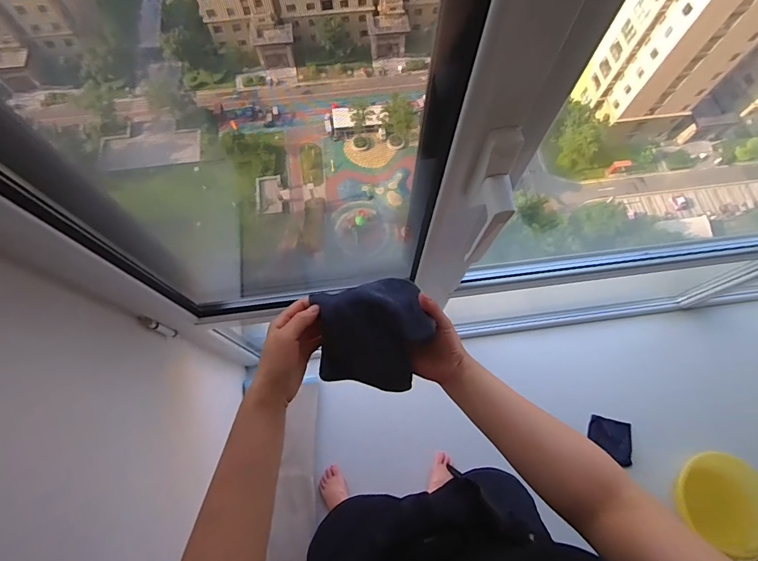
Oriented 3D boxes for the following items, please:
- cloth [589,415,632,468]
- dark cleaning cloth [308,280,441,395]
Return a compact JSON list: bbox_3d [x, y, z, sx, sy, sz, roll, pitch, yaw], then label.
[{"bbox_3d":[0.805,0.553,1.390,0.146,0.032,0.139,14,70,5],"label":"cloth"},{"bbox_3d":[-0.007,0.067,0.484,0.134,0.094,0.125,-13,70,-5],"label":"dark cleaning cloth"}]

